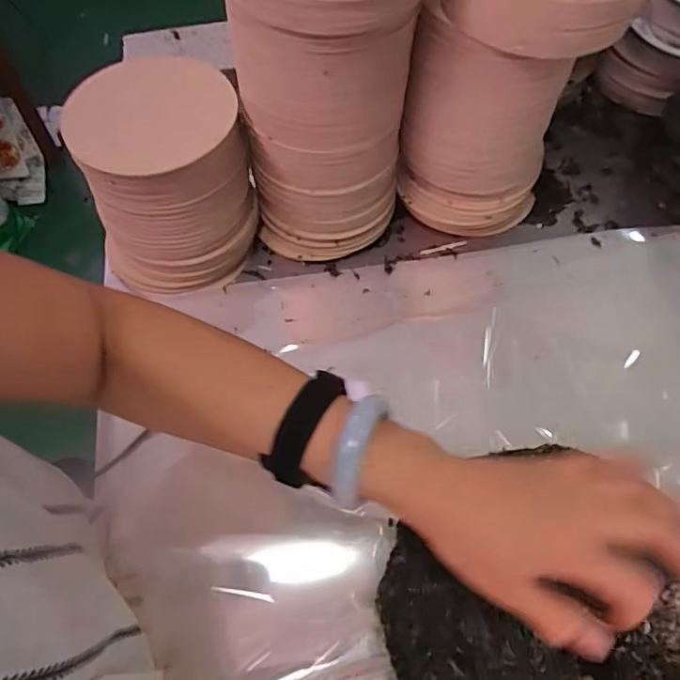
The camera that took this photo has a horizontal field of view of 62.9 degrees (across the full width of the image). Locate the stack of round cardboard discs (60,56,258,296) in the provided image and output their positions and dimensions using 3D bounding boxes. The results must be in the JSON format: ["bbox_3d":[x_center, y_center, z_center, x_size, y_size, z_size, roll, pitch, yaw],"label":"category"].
[{"bbox_3d":[-0.173,-0.167,0.565,0.156,0.158,0.160,-16,61,-9],"label":"stack of round cardboard discs"}]

